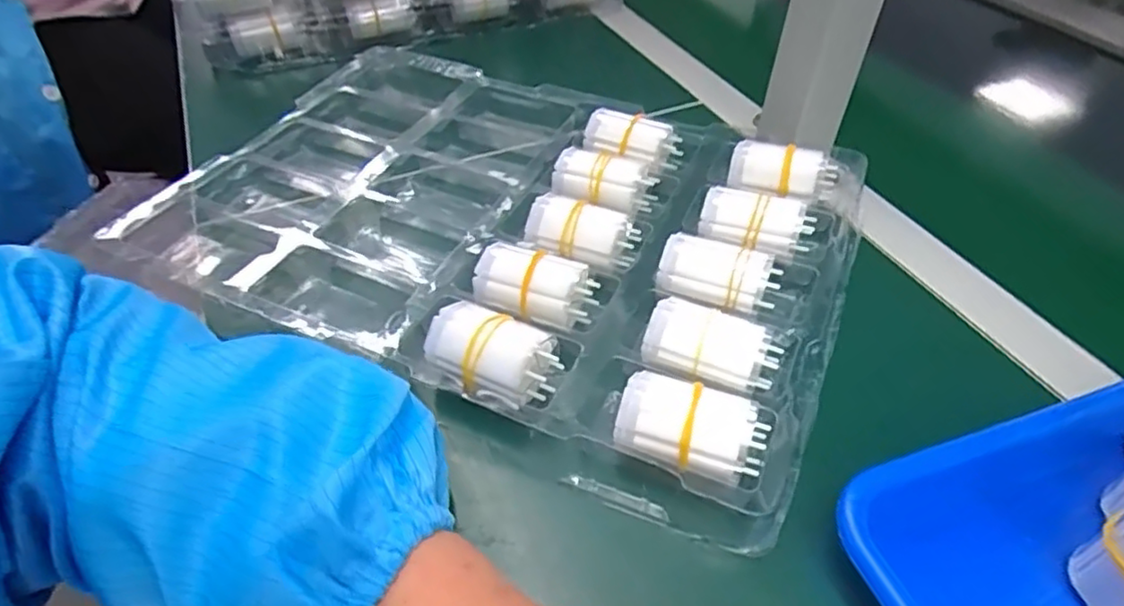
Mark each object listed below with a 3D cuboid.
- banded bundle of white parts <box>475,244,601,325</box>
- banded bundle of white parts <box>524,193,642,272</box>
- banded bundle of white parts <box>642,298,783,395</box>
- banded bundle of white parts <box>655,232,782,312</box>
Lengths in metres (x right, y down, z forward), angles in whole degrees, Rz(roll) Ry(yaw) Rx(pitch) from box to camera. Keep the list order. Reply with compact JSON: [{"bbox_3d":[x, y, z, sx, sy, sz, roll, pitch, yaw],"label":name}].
[{"bbox_3d":[-0.015,-0.008,0.353,0.064,0.036,0.027,13,47,12],"label":"banded bundle of white parts"},{"bbox_3d":[0.012,-0.043,0.385,0.061,0.027,0.035,15,47,14],"label":"banded bundle of white parts"},{"bbox_3d":[0.074,0.024,0.325,0.064,0.031,0.031,17,48,16],"label":"banded bundle of white parts"},{"bbox_3d":[0.086,-0.017,0.358,0.063,0.023,0.033,19,48,17],"label":"banded bundle of white parts"}]

